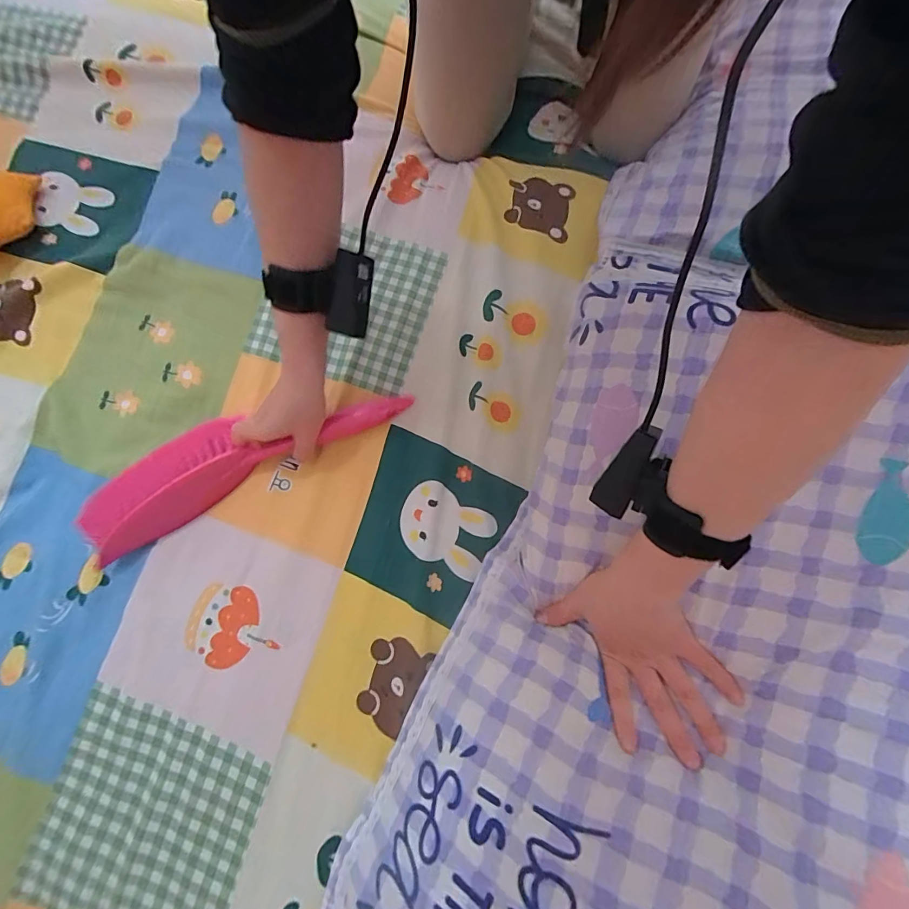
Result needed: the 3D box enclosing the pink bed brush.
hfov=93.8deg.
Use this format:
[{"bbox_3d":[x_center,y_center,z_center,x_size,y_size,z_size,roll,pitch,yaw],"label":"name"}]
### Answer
[{"bbox_3d":[-0.228,-0.006,0.482,0.356,0.046,0.104,-22,77,-9],"label":"pink bed brush"}]

